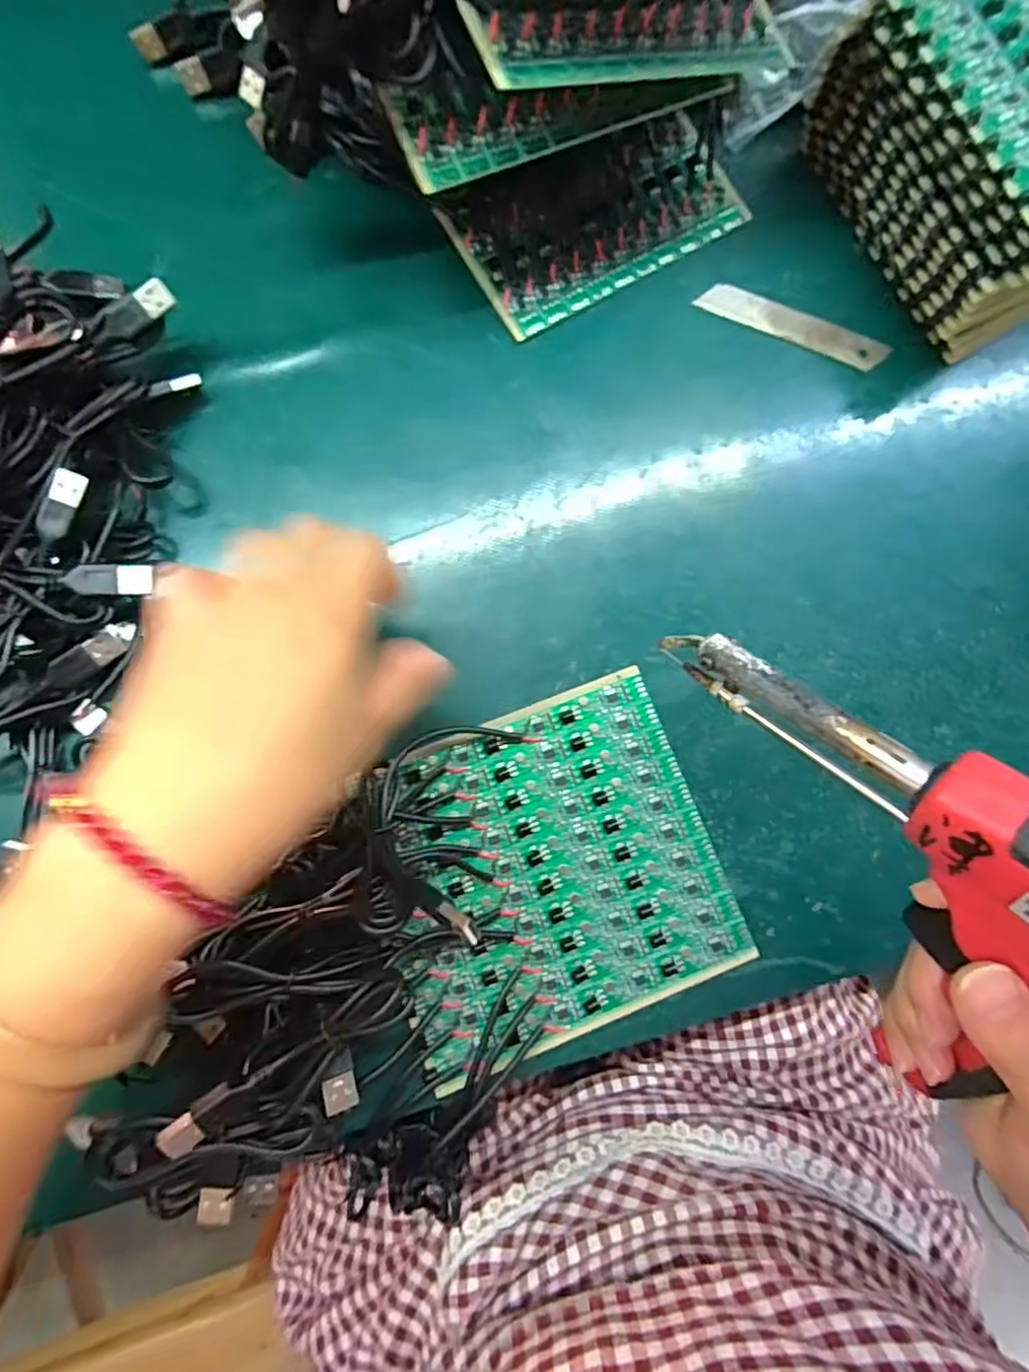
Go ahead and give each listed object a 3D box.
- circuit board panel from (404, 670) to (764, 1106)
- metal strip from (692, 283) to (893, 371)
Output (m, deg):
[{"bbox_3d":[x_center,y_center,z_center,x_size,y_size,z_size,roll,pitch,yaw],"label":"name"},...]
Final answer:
[{"bbox_3d":[0.016,0.083,0.293,0.146,0.005,0.138,-22,84,-6],"label":"circuit board panel"},{"bbox_3d":[0.145,-0.186,0.333,0.101,0.004,0.017,19,82,-1],"label":"metal strip"}]

